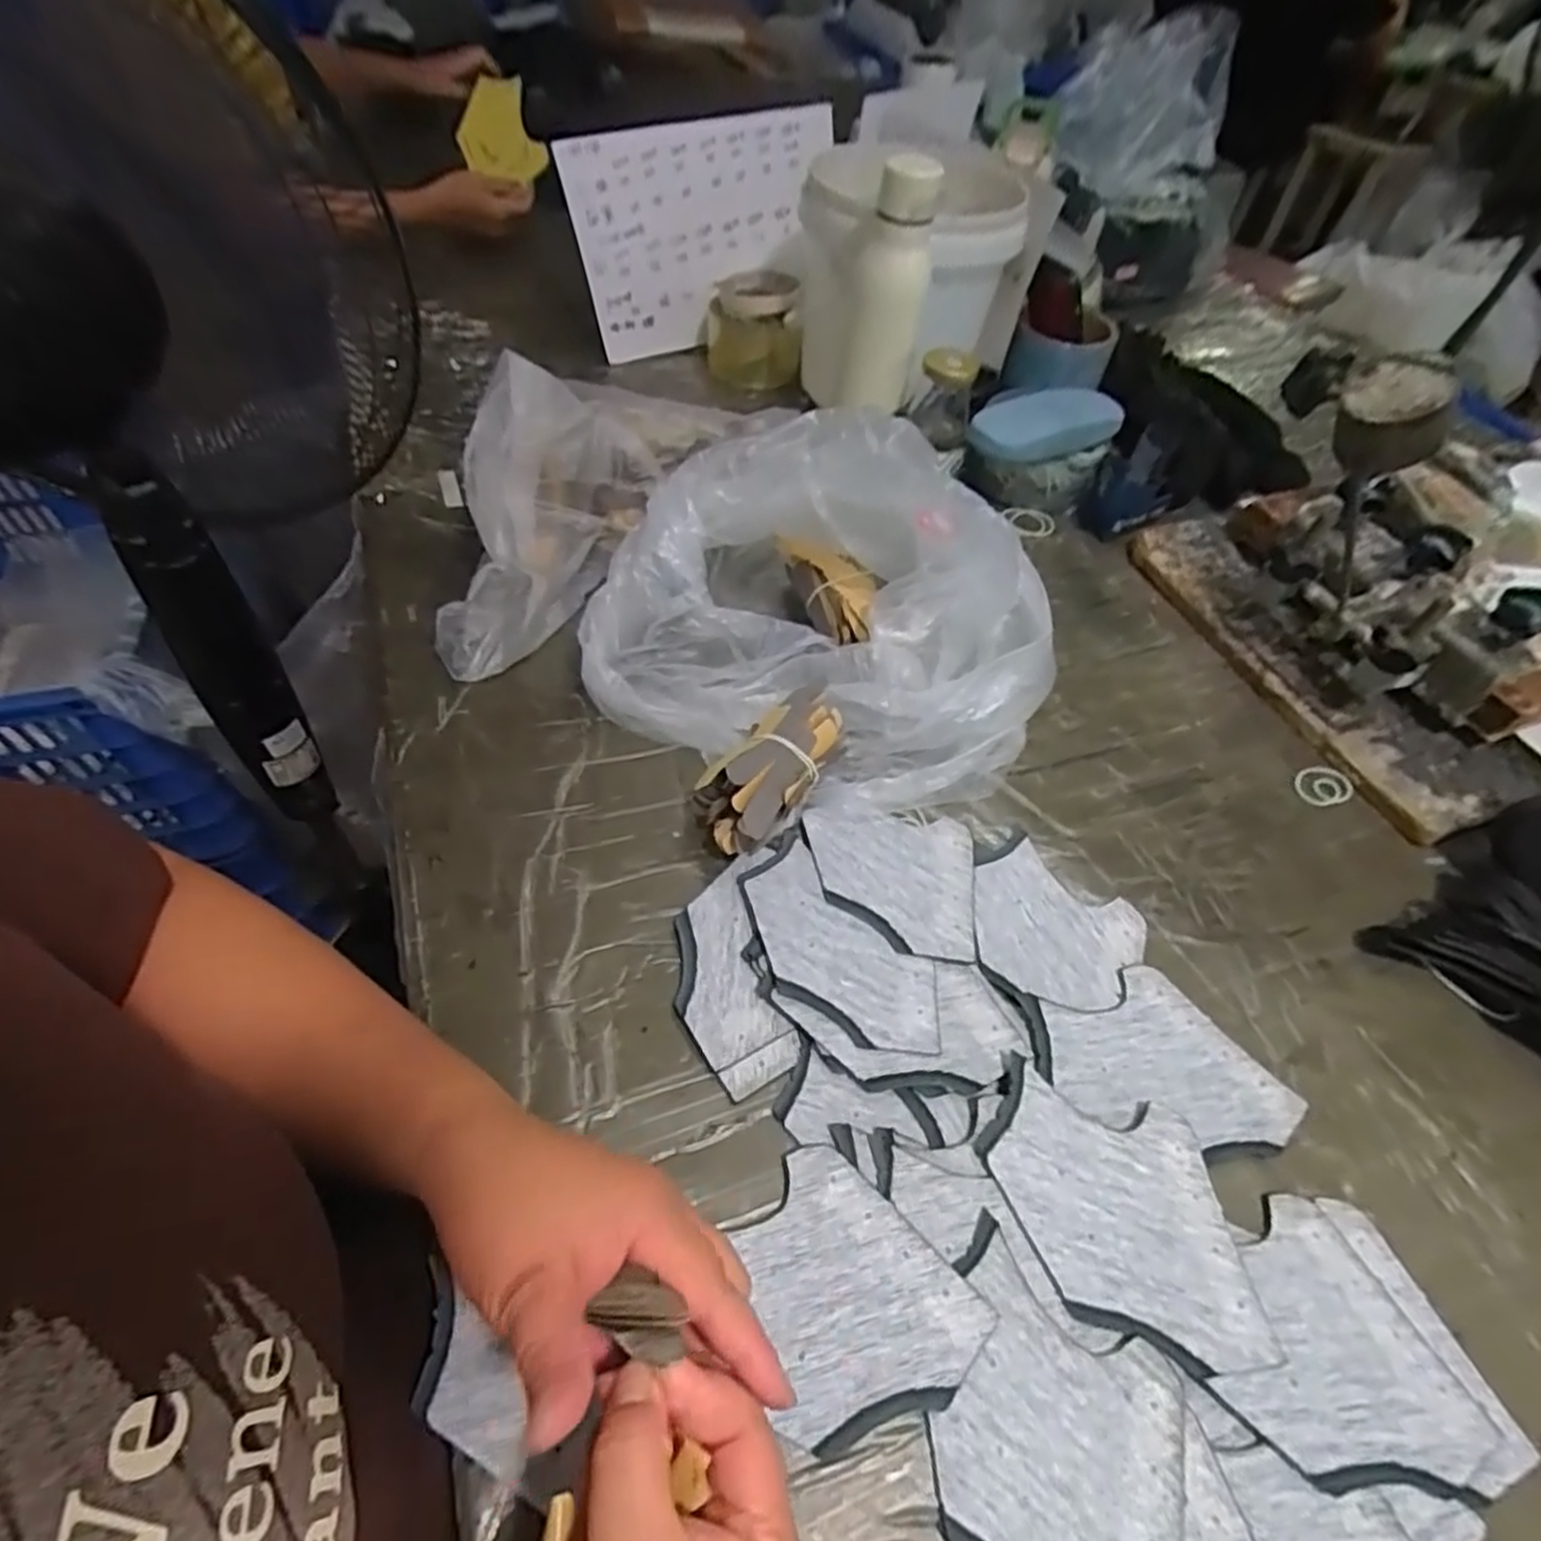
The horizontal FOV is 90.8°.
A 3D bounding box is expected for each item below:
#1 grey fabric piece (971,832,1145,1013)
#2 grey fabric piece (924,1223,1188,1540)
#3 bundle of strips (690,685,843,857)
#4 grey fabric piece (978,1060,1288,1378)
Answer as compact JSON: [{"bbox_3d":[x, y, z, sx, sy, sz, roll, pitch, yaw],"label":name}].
[{"bbox_3d":[0.167,0.094,0.462,0.105,0.010,0.096,3,52,-4],"label":"grey fabric piece"},{"bbox_3d":[0.118,0.274,0.305,0.100,0.009,0.108,24,53,13],"label":"grey fabric piece"},{"bbox_3d":[0.003,-0.003,0.488,0.059,0.047,0.129,33,56,19],"label":"bundle of strips"},{"bbox_3d":[0.167,0.207,0.361,0.132,0.009,0.099,21,53,10],"label":"grey fabric piece"}]

